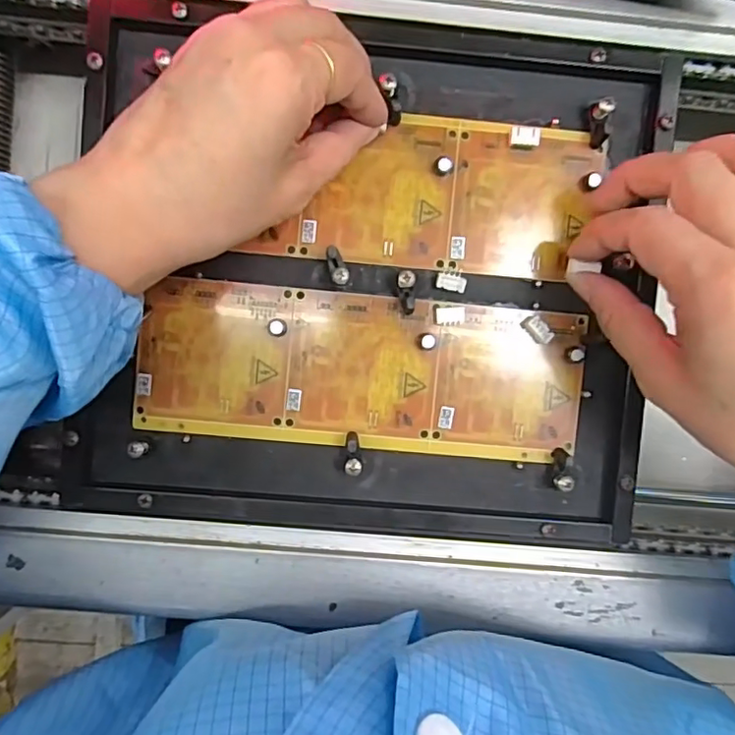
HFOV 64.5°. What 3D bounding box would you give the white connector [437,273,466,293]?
[{"bbox_3d":[0.040,-0.040,0.278,0.014,0.006,0.008,14,93,-2],"label":"white connector"}]

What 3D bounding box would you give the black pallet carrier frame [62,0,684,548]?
[{"bbox_3d":[0.001,-0.040,0.275,0.261,0.014,0.231,4,93,-2],"label":"black pallet carrier frame"}]

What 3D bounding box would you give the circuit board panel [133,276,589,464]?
[{"bbox_3d":[-0.002,0.003,0.281,0.209,0.004,0.072,5,93,-2],"label":"circuit board panel"}]

